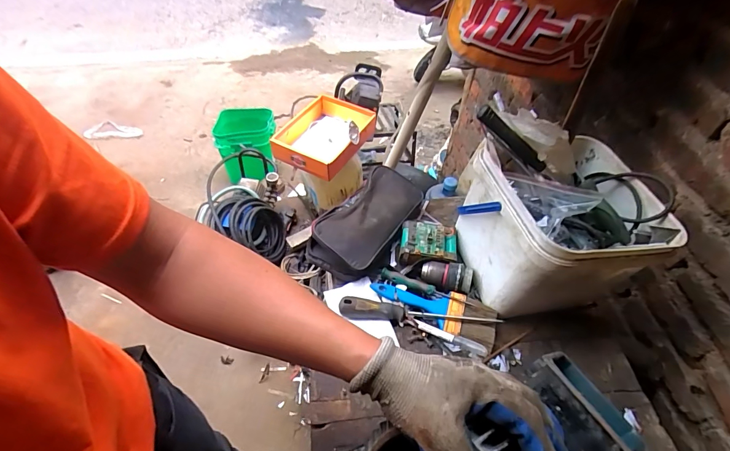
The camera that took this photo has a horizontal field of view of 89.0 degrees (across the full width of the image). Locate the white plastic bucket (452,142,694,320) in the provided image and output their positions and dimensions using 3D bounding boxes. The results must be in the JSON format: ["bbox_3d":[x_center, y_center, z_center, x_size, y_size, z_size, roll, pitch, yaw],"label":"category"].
[{"bbox_3d":[0.266,0.009,0.535,0.210,0.186,0.185,-7,51,-10],"label":"white plastic bucket"}]

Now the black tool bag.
[{"bbox_3d":[0.009,-0.010,0.648,0.119,0.063,0.227,33,56,21],"label":"black tool bag"}]

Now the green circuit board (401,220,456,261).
[{"bbox_3d":[0.107,0.024,0.616,0.092,0.019,0.060,11,63,5],"label":"green circuit board"}]

